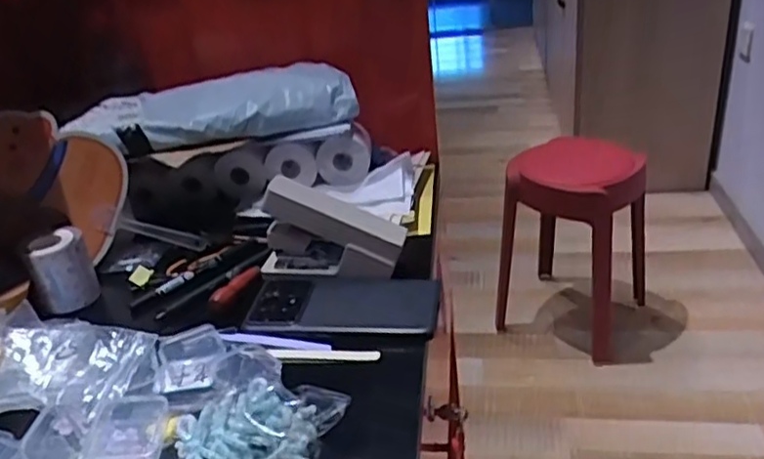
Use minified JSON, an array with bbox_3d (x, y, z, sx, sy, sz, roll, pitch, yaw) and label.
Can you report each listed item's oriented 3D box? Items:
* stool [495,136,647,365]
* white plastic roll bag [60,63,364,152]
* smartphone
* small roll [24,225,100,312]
[{"bbox_3d":[0.444,0.021,1.559,0.310,0.485,0.267,10,33,26],"label":"stool"},{"bbox_3d":[-0.174,-0.130,0.713,0.287,0.045,0.115,-13,30,-11],"label":"white plastic roll bag"},{"bbox_3d":[-0.032,0.061,0.577,0.160,0.011,0.077,-1,30,10],"label":"smartphone"},{"bbox_3d":[-0.295,0.037,0.619,0.047,0.061,0.052,-19,32,-21],"label":"small roll"}]

